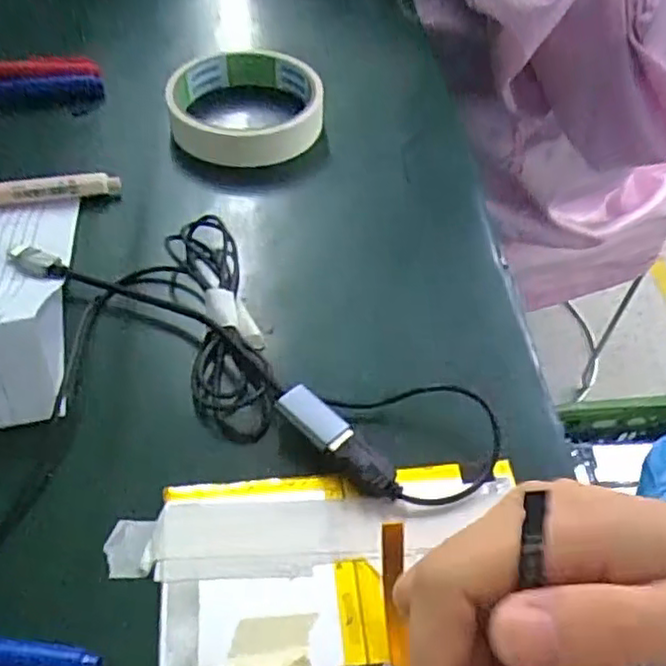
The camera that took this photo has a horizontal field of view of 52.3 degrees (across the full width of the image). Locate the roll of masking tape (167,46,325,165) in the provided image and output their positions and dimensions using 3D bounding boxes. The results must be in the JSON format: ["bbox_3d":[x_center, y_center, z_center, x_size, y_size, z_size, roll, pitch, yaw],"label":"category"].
[{"bbox_3d":[-0.051,-0.133,0.391,0.084,0.024,0.089,-5,51,-8],"label":"roll of masking tape"}]

